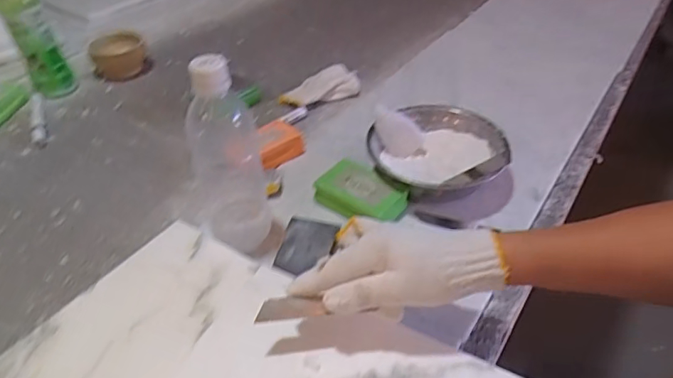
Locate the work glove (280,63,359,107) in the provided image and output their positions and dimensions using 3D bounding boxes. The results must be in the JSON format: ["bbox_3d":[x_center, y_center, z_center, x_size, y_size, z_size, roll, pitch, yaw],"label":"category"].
[{"bbox_3d":[-0.026,-0.159,0.779,0.126,0.028,0.067,-21,45,-19],"label":"work glove"}]

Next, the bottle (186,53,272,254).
[{"bbox_3d":[-0.110,-0.031,0.482,0.065,0.203,0.059,-16,43,-14],"label":"bottle"}]

